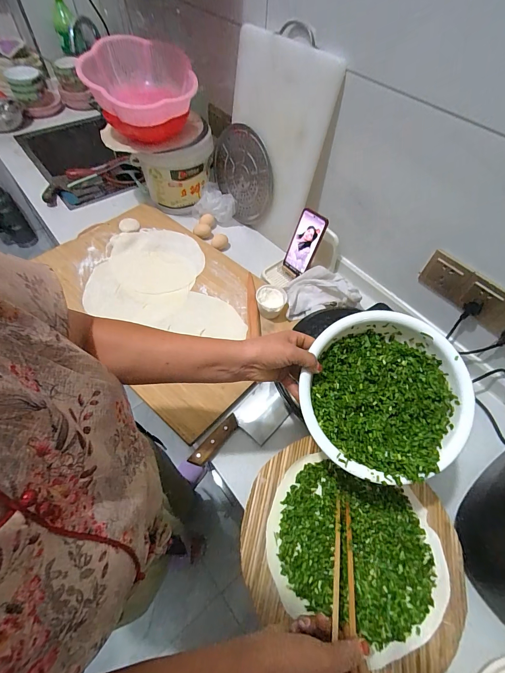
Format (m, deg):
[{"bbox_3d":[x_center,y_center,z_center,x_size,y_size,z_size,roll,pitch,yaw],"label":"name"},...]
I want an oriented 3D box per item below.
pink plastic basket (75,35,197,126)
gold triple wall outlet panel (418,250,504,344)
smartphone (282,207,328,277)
[{"bbox_3d":[-0.270,-0.631,0.784,0.232,0.110,0.281,4,57,0],"label":"pink plastic basket"},{"bbox_3d":[0.466,-0.069,0.641,0.019,0.089,0.257,-35,65,-23],"label":"gold triple wall outlet panel"},{"bbox_3d":[0.134,-0.238,0.811,0.073,0.161,0.012,41,40,21],"label":"smartphone"}]

